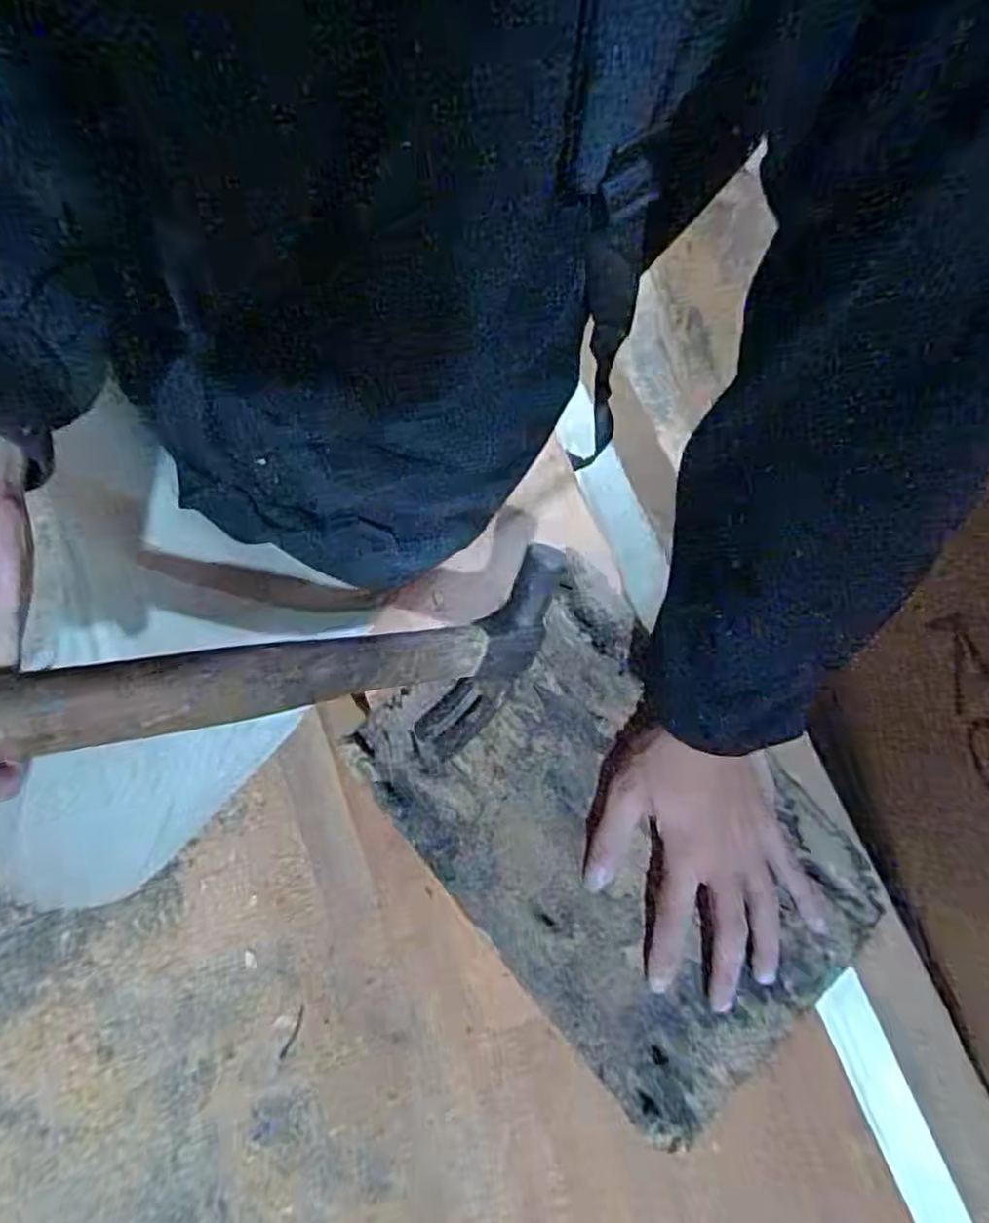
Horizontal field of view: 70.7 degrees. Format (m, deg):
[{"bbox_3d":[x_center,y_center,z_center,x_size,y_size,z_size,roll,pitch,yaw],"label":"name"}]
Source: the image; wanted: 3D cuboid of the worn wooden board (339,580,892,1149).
[{"bbox_3d":[0.070,0.129,0.413,0.185,0.018,0.286,-41,80,-9],"label":"worn wooden board"}]

